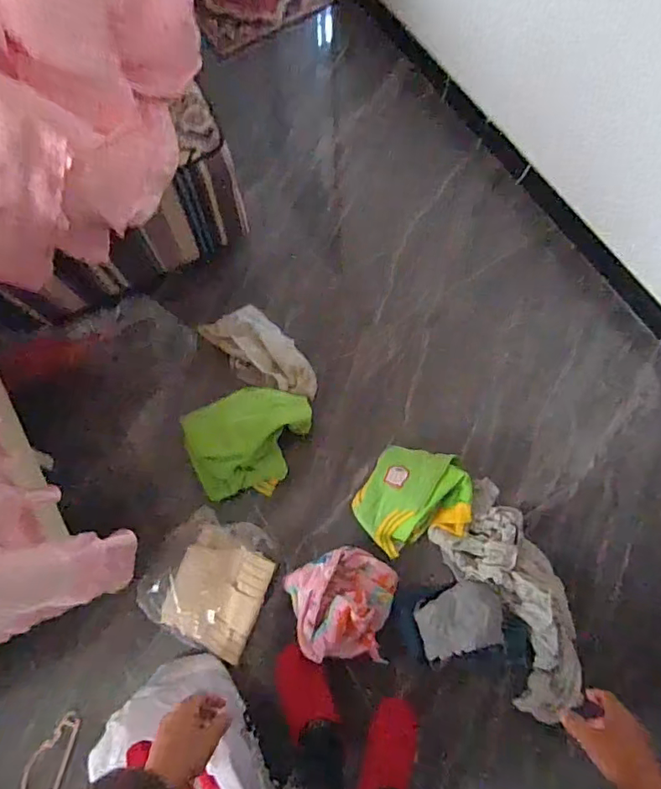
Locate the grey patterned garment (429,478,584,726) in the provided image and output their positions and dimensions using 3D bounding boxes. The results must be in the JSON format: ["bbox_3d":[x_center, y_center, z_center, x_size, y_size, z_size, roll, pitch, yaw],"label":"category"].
[{"bbox_3d":[0.416,0.455,1.167,0.218,0.069,0.501,-22,74,-4],"label":"grey patterned garment"}]

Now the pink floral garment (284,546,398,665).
[{"bbox_3d":[0.040,0.474,1.146,0.237,0.107,0.237,-1,74,2],"label":"pink floral garment"}]

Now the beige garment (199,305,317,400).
[{"bbox_3d":[-0.189,-0.116,1.368,0.364,0.074,0.166,40,79,12],"label":"beige garment"}]

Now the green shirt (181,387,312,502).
[{"bbox_3d":[-0.201,0.109,1.305,0.334,0.073,0.271,-29,75,-6],"label":"green shirt"}]

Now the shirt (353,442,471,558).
[{"bbox_3d":[0.197,0.260,1.222,0.274,0.111,0.248,12,74,6],"label":"shirt"}]

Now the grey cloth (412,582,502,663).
[{"bbox_3d":[0.292,0.504,1.159,0.188,0.053,0.143,-13,74,-1],"label":"grey cloth"}]

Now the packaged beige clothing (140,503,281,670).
[{"bbox_3d":[-0.288,0.427,1.203,0.282,0.050,0.286,21,76,8],"label":"packaged beige clothing"}]

